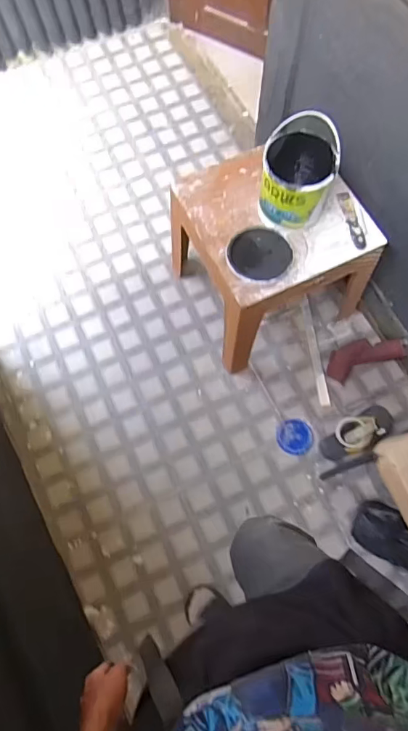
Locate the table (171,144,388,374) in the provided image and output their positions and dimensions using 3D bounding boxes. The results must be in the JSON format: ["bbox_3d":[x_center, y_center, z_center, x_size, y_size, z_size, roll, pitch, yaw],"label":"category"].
[{"bbox_3d":[0.194,-0.351,1.464,0.468,0.419,0.469,-26,72,-8],"label":"table"}]

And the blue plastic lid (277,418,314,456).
[{"bbox_3d":[0.298,0.233,1.522,0.113,0.006,0.116,0,71,0],"label":"blue plastic lid"}]

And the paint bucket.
[{"bbox_3d":[0.237,-0.487,1.169,0.170,0.265,0.200,15,72,6],"label":"paint bucket"}]

